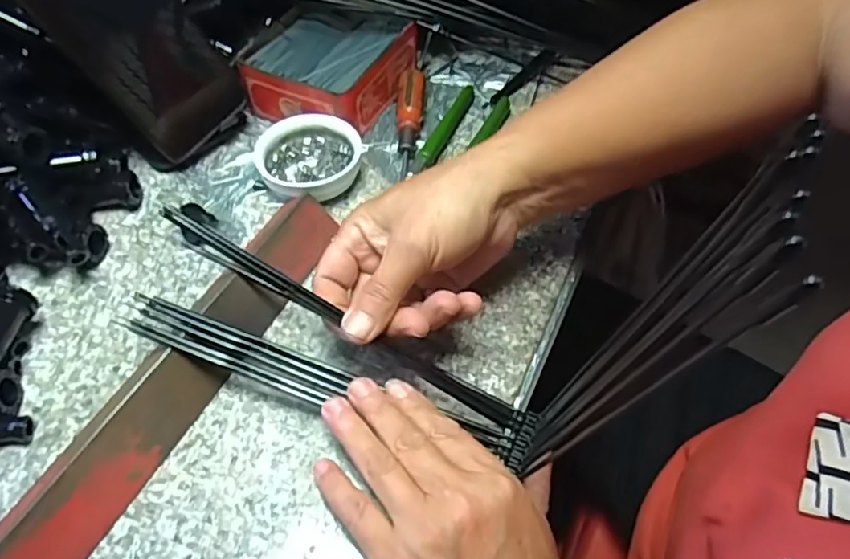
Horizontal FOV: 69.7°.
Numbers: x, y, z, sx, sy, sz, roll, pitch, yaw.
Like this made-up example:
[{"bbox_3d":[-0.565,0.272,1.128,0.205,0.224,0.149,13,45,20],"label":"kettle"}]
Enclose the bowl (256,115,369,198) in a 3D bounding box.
[{"bbox_3d":[-0.083,-0.083,0.429,0.071,0.021,0.073,0,54,0],"label":"bowl"}]

